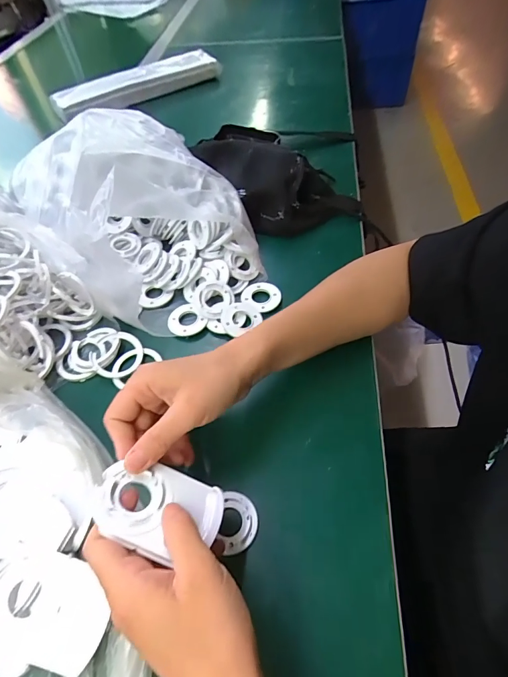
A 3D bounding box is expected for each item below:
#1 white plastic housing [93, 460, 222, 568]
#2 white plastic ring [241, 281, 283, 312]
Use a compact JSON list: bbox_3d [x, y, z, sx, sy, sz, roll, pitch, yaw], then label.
[{"bbox_3d":[-0.066,0.115,0.258,0.083,0.014,0.055,21,38,0],"label":"white plastic housing"},{"bbox_3d":[0.009,-0.049,0.436,0.045,0.009,0.047,-2,53,3],"label":"white plastic ring"}]

